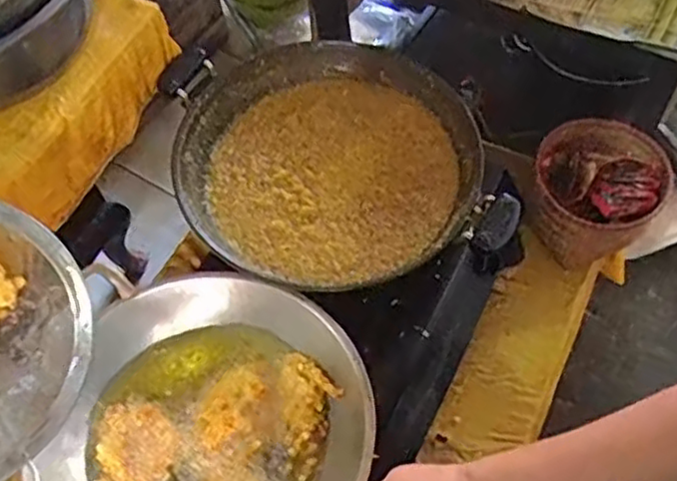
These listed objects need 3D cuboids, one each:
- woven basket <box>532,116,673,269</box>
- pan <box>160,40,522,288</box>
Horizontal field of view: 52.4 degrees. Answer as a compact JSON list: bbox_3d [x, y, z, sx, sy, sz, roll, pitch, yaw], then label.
[{"bbox_3d":[0.379,-0.070,1.051,0.182,0.148,0.169,-1,61,2],"label":"woven basket"},{"bbox_3d":[-0.013,-0.122,0.928,0.403,0.087,0.375,-9,61,-2],"label":"pan"}]

